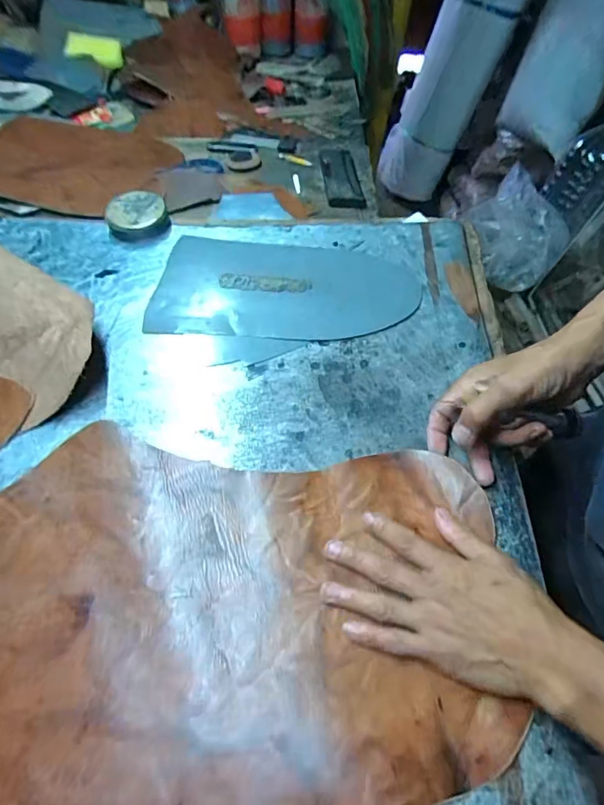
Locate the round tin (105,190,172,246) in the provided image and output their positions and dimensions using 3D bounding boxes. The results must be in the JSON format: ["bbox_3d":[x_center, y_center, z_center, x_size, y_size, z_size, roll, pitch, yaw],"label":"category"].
[{"bbox_3d":[-0.214,-0.242,0.602,0.078,0.033,0.074,1,56,-1],"label":"round tin"}]

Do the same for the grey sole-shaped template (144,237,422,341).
[{"bbox_3d":[-0.018,-0.137,0.555,0.298,0.009,0.164,4,57,3],"label":"grey sole-shaped template"}]

